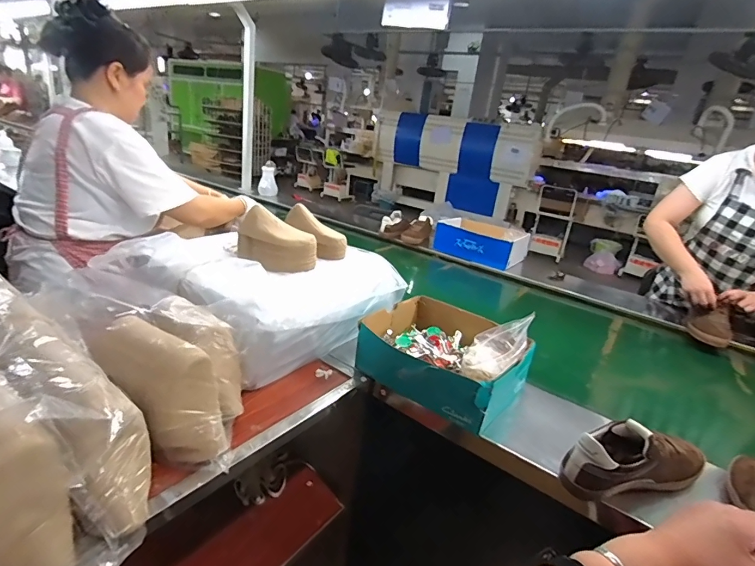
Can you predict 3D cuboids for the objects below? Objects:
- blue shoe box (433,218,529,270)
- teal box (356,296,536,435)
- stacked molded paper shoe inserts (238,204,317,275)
[{"bbox_3d":[0.441,-0.184,1.798,0.374,0.136,0.213,23,26,34],"label":"blue shoe box"},{"bbox_3d":[0.129,0.146,0.850,0.285,0.103,0.262,22,25,32],"label":"teal box"},{"bbox_3d":[-0.202,-0.083,0.847,0.154,0.103,0.067,6,21,-4],"label":"stacked molded paper shoe inserts"}]

